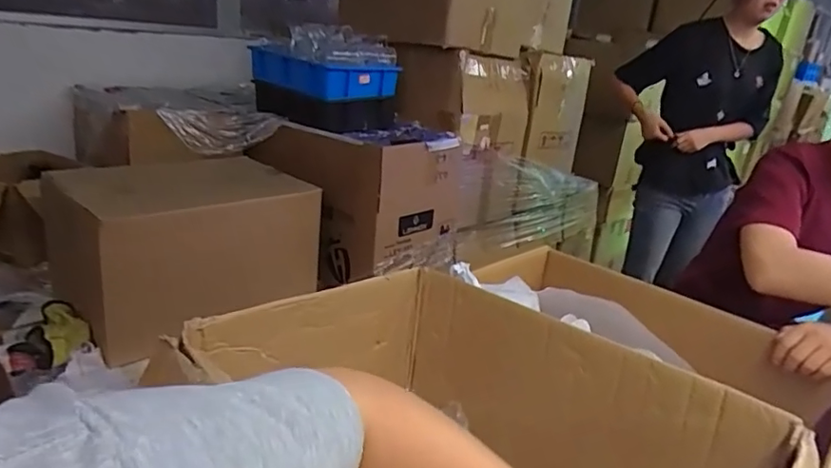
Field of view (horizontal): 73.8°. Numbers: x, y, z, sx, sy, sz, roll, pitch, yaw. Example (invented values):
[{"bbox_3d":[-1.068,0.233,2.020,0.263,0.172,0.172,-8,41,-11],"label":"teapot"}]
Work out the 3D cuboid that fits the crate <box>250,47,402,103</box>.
[{"bbox_3d":[-0.268,-0.451,1.579,0.250,0.096,0.386,-14,28,-43],"label":"crate"}]

